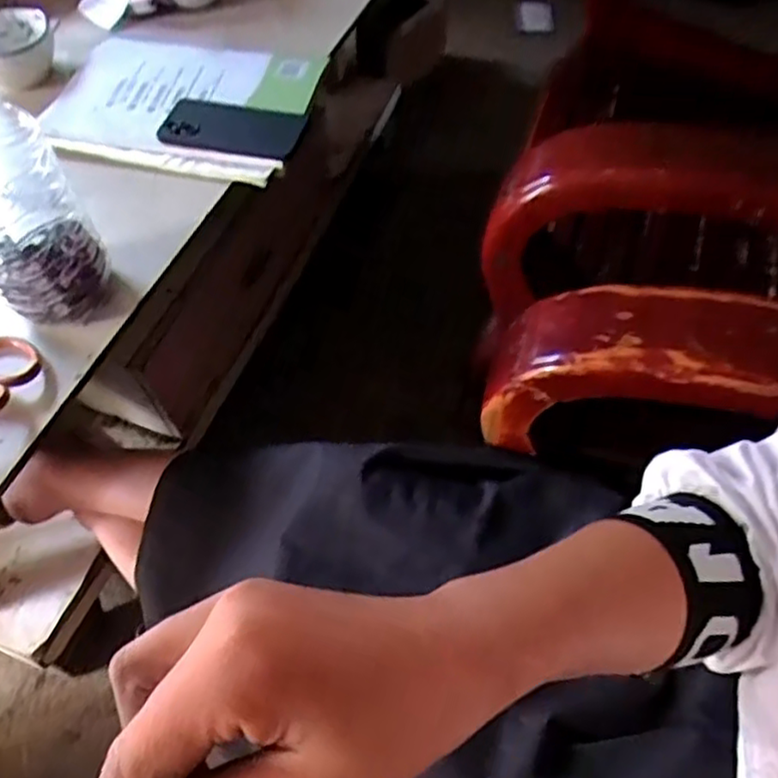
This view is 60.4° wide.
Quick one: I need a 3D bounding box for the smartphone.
[{"bbox_3d":[-0.179,-0.297,0.761,0.168,0.014,0.083,15,62,16],"label":"smartphone"}]

